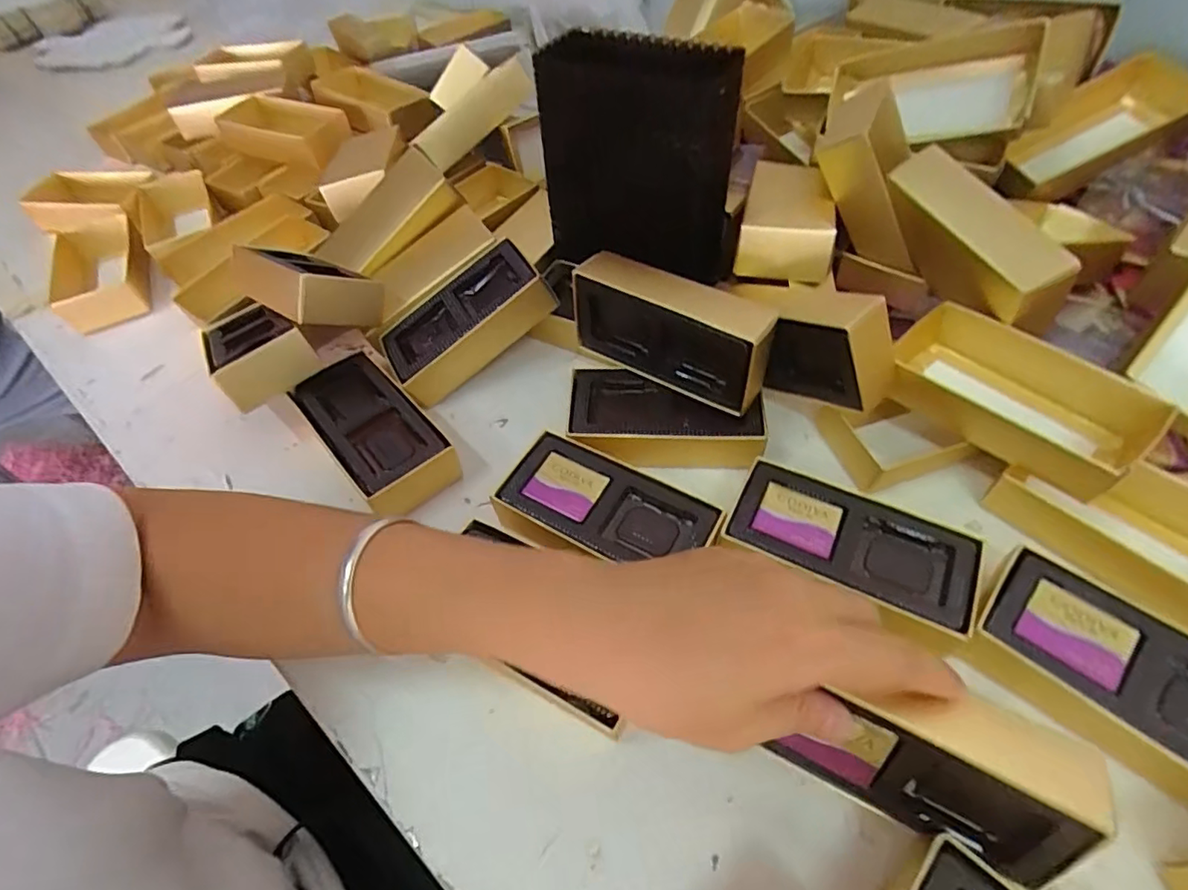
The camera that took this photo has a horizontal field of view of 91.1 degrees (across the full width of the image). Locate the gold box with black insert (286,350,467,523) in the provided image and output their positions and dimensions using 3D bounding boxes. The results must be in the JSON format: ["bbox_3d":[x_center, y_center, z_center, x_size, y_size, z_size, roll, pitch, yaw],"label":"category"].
[{"bbox_3d":[-0.137,-0.006,0.367,0.056,0.035,0.122,-37,59,-21],"label":"gold box with black insert"}]

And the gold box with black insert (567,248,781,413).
[{"bbox_3d":[0.046,-0.065,0.342,0.119,0.060,0.034,27,60,23],"label":"gold box with black insert"}]

